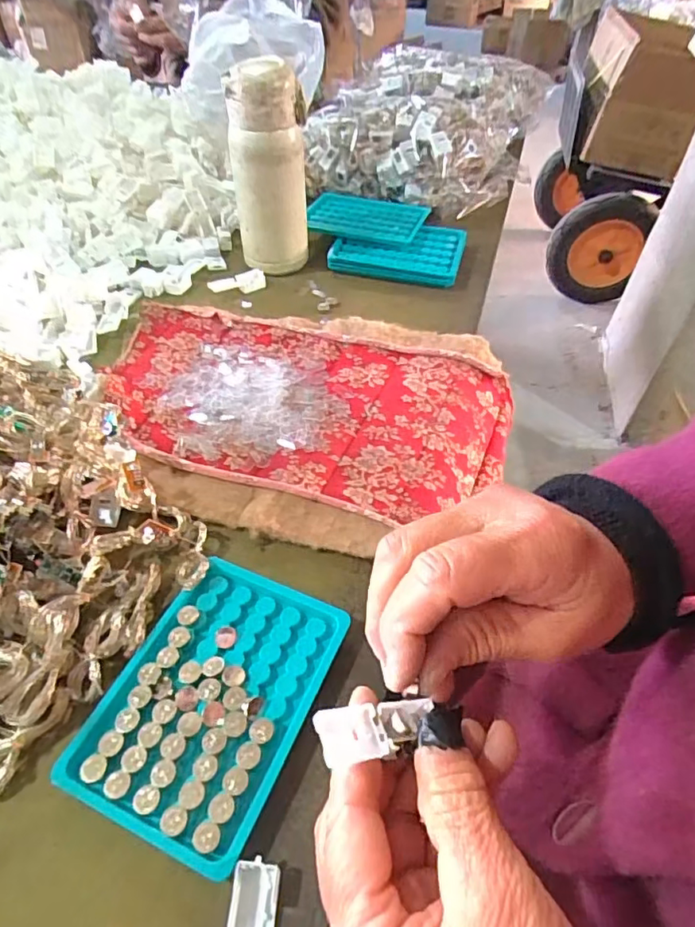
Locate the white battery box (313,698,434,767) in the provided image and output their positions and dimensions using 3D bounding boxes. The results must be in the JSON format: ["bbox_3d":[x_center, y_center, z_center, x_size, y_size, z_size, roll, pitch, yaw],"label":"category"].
[{"bbox_3d":[0.011,0.103,0.214,0.047,0.008,0.020,0,48,-25],"label":"white battery box"}]

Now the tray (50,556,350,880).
[{"bbox_3d":[-0.067,0.115,0.279,0.092,0.015,0.130,20,50,15],"label":"tray"}]

